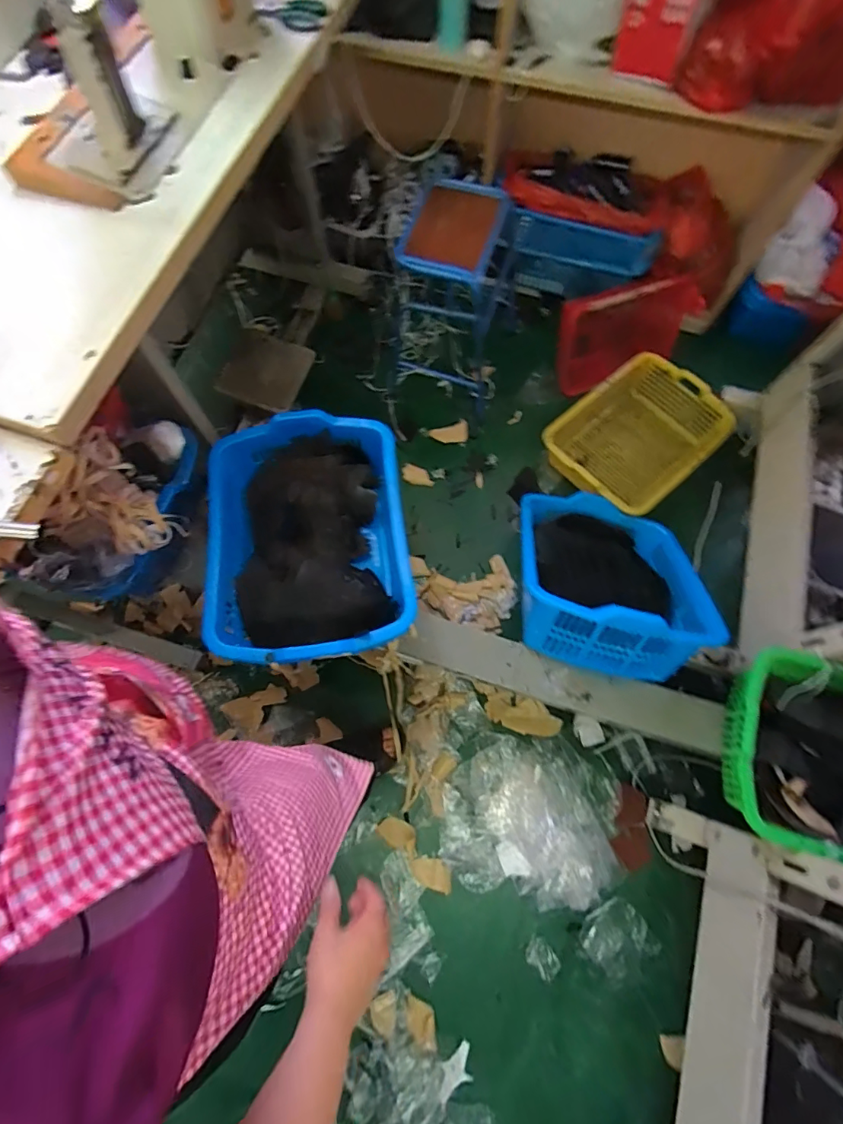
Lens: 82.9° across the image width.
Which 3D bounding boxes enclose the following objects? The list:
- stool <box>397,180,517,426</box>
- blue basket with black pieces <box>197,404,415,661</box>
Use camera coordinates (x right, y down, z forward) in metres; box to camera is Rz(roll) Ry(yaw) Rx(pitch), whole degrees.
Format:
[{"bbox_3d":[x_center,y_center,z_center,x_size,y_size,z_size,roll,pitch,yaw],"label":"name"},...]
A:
[{"bbox_3d":[0.068,-0.737,1.371,0.324,0.488,0.384,10,72,3],"label":"stool"},{"bbox_3d":[-0.251,-0.045,1.044,0.392,0.189,0.530,-8,72,-3],"label":"blue basket with black pieces"}]

